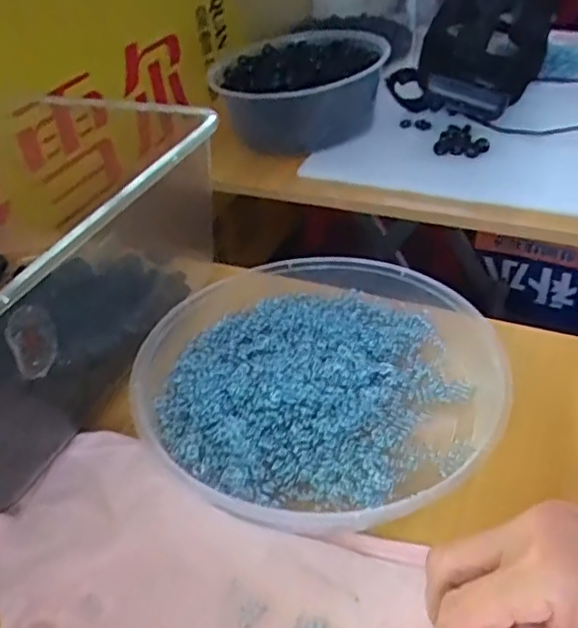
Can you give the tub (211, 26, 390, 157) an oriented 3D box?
[{"bbox_3d":[0.018,-0.320,0.867,0.211,0.102,0.213,-4,40,3],"label":"tub"}]

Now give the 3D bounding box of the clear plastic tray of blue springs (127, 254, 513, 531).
[{"bbox_3d":[0.015,0.030,0.415,0.240,0.033,0.217,22,47,30],"label":"clear plastic tray of blue springs"}]

